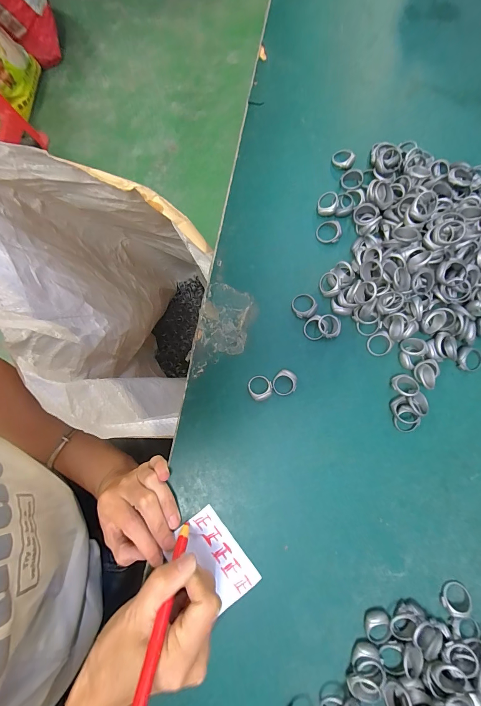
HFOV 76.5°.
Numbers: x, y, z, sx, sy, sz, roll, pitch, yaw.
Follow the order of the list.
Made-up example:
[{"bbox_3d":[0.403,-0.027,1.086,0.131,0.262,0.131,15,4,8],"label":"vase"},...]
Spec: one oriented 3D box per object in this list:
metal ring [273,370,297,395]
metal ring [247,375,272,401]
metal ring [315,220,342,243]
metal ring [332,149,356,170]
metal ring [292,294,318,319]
[{"bbox_3d":[0.041,0.028,0.280,0.021,0.007,0.023,0,79,0],"label":"metal ring"},{"bbox_3d":[0.018,0.032,0.279,0.021,0.008,0.023,0,79,0],"label":"metal ring"},{"bbox_3d":[0.089,-0.123,0.309,0.025,0.005,0.023,-1,88,20],"label":"metal ring"},{"bbox_3d":[0.109,-0.207,0.324,0.023,0.009,0.023,0,79,0],"label":"metal ring"},{"bbox_3d":[0.062,-0.046,0.294,0.023,0.006,0.024,0,79,0],"label":"metal ring"}]

